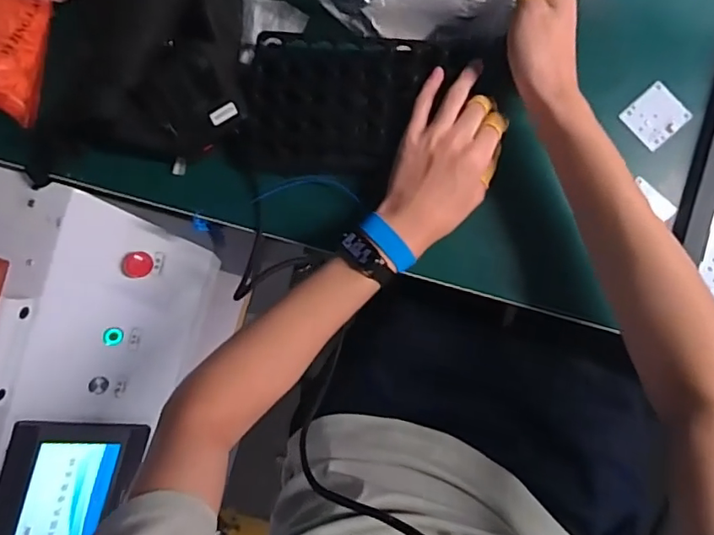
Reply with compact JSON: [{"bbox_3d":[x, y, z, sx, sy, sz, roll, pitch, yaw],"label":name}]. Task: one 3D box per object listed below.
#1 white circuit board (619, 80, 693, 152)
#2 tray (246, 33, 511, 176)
[{"bbox_3d":[0.277,-0.140,0.502,0.048,0.009,0.047,-43,86,5],"label":"white circuit board"},{"bbox_3d":[0.016,-0.142,0.489,0.225,0.022,0.118,6,93,5],"label":"tray"}]

